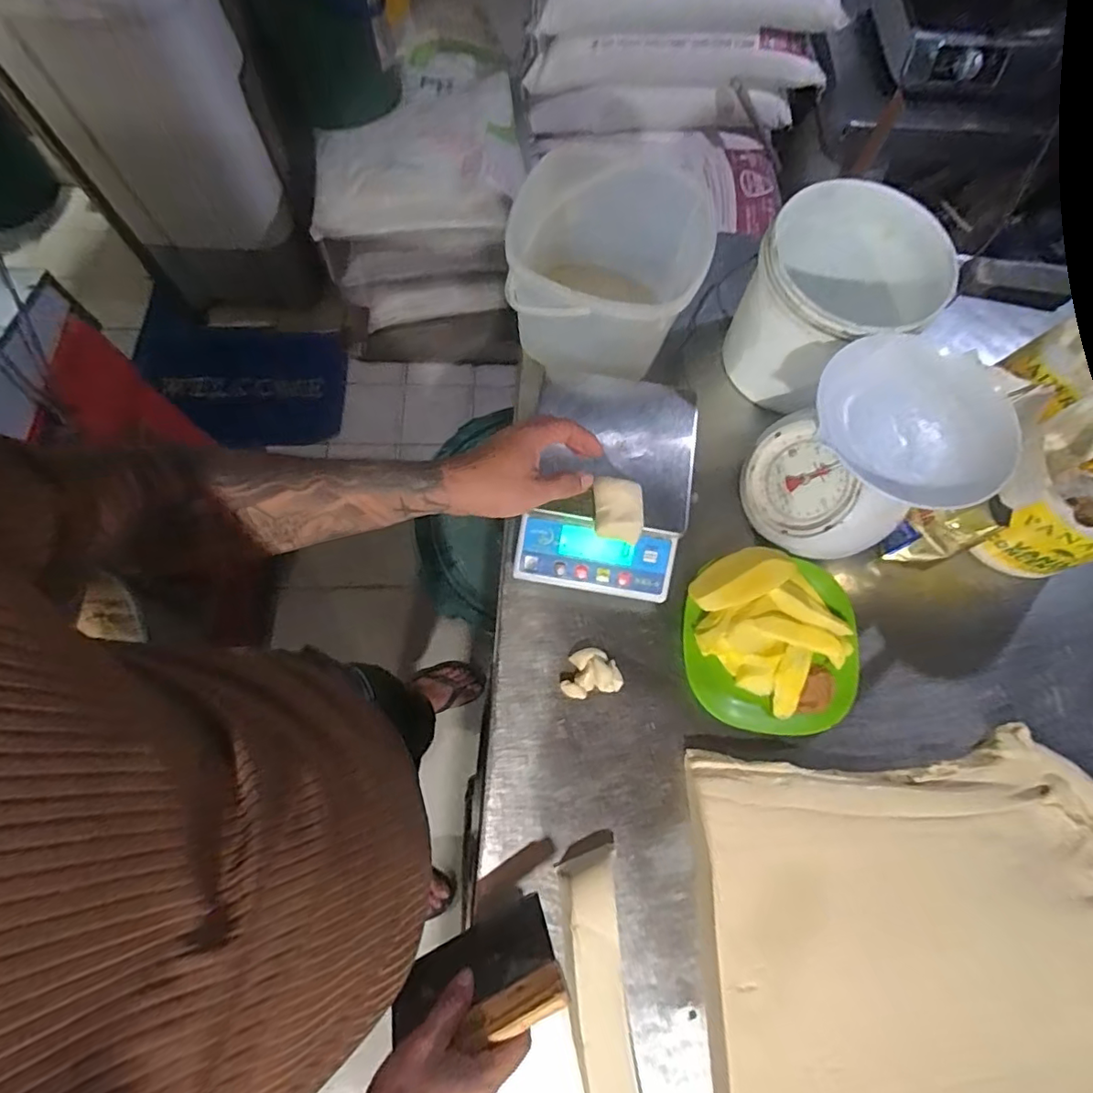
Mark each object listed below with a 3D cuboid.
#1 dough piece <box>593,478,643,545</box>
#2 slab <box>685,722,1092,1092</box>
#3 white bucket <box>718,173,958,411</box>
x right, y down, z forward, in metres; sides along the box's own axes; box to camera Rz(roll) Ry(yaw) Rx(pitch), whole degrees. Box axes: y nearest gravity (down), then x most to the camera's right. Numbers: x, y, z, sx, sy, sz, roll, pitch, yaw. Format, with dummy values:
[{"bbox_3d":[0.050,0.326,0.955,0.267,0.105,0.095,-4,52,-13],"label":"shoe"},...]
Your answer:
[{"bbox_3d":[0.072,-0.036,0.558,0.046,0.025,0.060,-2,72,-3],"label":"dough piece"},{"bbox_3d":[0.384,0.412,0.525,0.469,0.033,0.417,0,72,-3],"label":"slab"},{"bbox_3d":[0.341,-0.294,0.677,0.221,0.170,0.195,-36,77,-13],"label":"white bucket"}]

